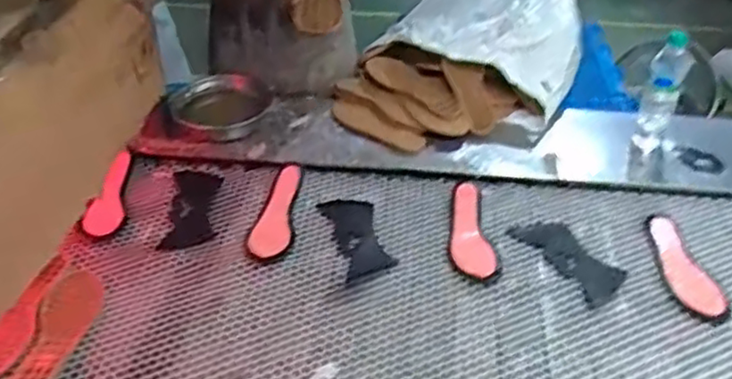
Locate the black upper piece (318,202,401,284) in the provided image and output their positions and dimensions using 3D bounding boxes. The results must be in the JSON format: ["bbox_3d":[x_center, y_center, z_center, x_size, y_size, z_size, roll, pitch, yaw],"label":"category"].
[{"bbox_3d":[-0.015,0.079,1.147,0.085,0.006,0.187,-11,41,-13],"label":"black upper piece"}]

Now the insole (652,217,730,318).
[{"bbox_3d":[0.511,0.119,1.085,0.074,0.004,0.221,-4,37,-4],"label":"insole"}]

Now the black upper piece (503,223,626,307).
[{"bbox_3d":[0.336,0.111,1.099,0.097,0.005,0.198,-21,42,-25],"label":"black upper piece"}]

